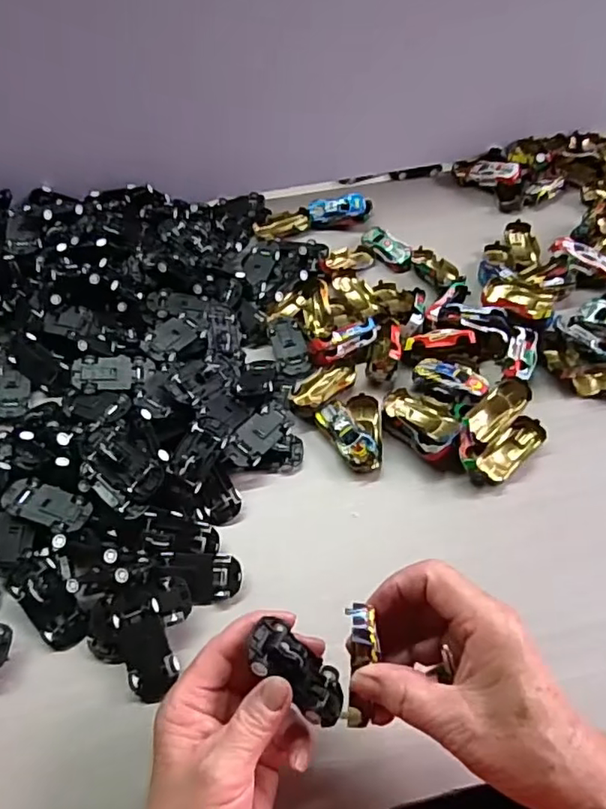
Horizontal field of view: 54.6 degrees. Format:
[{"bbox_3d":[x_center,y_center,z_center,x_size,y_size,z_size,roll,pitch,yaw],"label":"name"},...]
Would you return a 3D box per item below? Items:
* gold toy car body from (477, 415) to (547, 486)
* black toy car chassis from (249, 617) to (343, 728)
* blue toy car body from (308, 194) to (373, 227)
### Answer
[{"bbox_3d":[0.164,0.035,0.462,0.064,0.013,0.027,-38,61,-23],"label":"gold toy car body"},{"bbox_3d":[-0.002,0.143,0.314,0.060,0.016,0.027,45,65,-6],"label":"black toy car chassis"},{"bbox_3d":[0.041,-0.213,0.647,0.066,0.024,0.030,0,53,2],"label":"blue toy car body"}]

